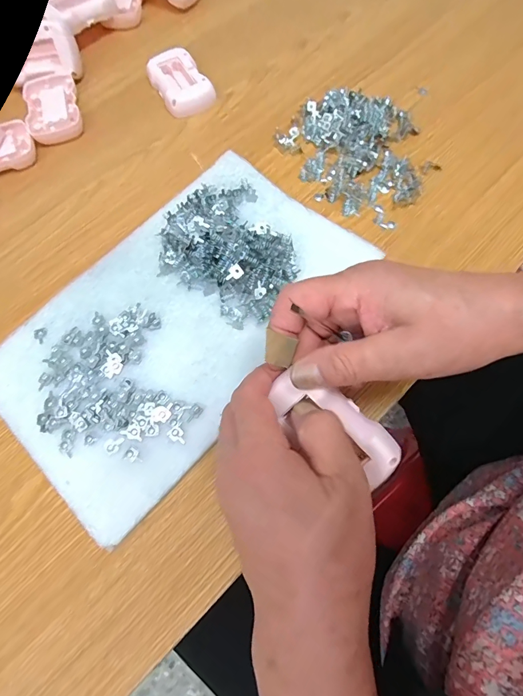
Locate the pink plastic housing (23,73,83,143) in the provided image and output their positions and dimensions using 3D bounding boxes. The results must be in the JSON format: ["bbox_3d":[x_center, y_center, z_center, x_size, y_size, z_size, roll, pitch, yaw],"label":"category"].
[{"bbox_3d":[-0.222,-0.256,0.404,0.053,0.012,0.089,-19,69,-5],"label":"pink plastic housing"}]

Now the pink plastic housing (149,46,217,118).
[{"bbox_3d":[-0.086,-0.285,0.407,0.051,0.019,0.081,-27,70,-8],"label":"pink plastic housing"}]

